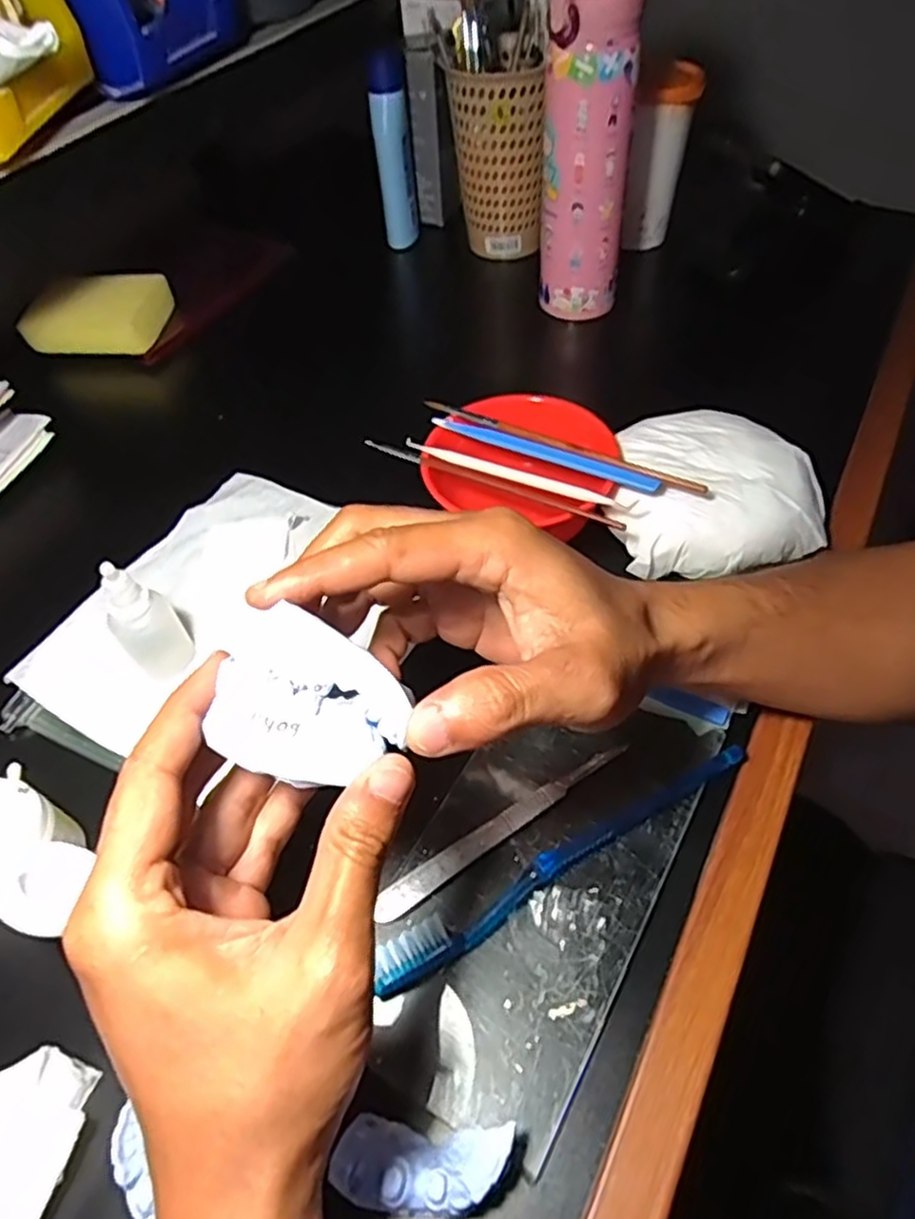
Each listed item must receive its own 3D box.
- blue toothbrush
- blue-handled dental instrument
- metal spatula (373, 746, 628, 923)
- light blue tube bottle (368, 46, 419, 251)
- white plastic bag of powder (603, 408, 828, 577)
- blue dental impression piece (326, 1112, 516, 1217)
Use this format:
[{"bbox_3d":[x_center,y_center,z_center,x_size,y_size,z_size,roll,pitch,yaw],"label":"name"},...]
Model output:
[{"bbox_3d":[0.049,0.107,0.308,0.184,0.011,0.017,-26,55,-15],"label":"blue toothbrush"},{"bbox_3d":[0.048,-0.091,0.414,0.140,0.012,0.008,22,57,20],"label":"blue-handled dental instrument"},{"bbox_3d":[0.020,0.097,0.322,0.130,0.004,0.013,-31,58,-18],"label":"metal spatula"},{"bbox_3d":[-0.057,-0.411,0.643,0.029,0.144,0.039,-3,52,3],"label":"light blue tube bottle"},{"bbox_3d":[0.150,-0.069,0.417,0.116,0.040,0.104,4,53,8],"label":"white plastic bag of powder"},{"bbox_3d":[-0.011,0.191,0.245,0.058,0.018,0.025,2,52,6],"label":"blue dental impression piece"}]

